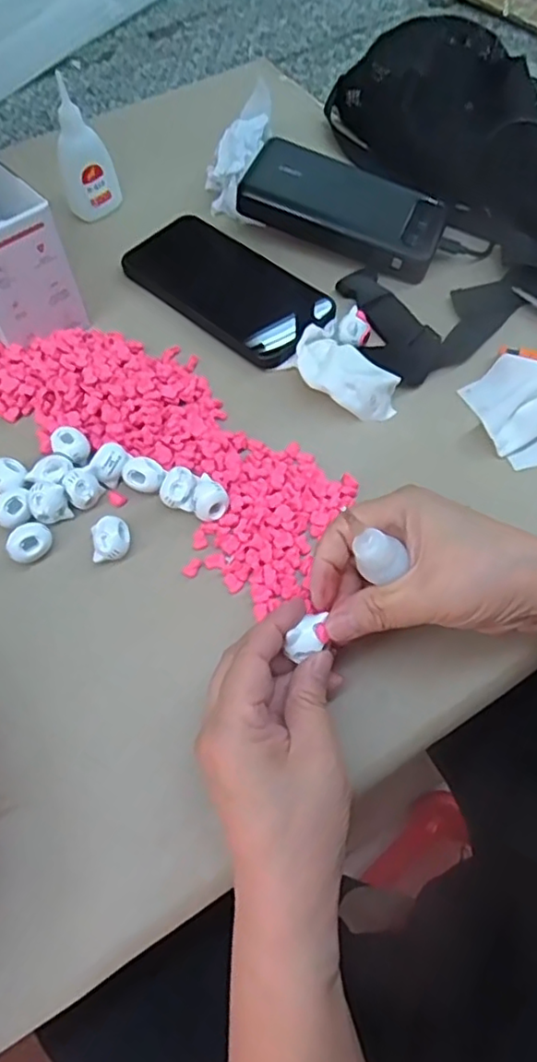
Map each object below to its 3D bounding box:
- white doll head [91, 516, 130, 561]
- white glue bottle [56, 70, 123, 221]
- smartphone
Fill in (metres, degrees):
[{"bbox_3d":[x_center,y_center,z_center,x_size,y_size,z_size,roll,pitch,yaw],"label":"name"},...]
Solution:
[{"bbox_3d":[-0.092,0.006,0.363,0.021,0.015,0.024,-8,61,-4],"label":"white doll head"},{"bbox_3d":[-0.147,-0.297,0.484,0.044,0.091,0.025,-19,62,-10],"label":"white glue bottle"},{"bbox_3d":[-0.028,-0.186,0.457,0.164,0.015,0.083,39,68,20],"label":"smartphone"}]

